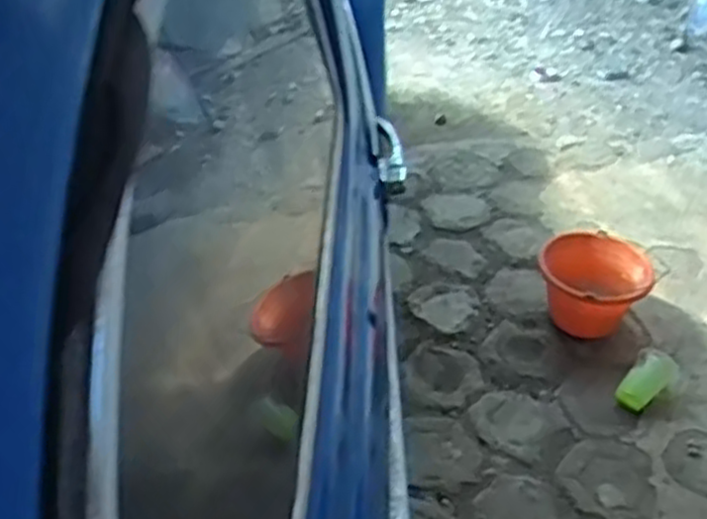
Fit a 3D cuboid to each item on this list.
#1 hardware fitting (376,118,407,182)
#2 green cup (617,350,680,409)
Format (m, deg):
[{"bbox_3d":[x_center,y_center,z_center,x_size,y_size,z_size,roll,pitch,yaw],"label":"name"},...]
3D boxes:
[{"bbox_3d":[0.046,-0.137,0.964,0.035,0.025,0.120,0,39,-2],"label":"hardware fitting"},{"bbox_3d":[0.626,0.266,1.662,0.089,0.073,0.150,27,45,28],"label":"green cup"}]

